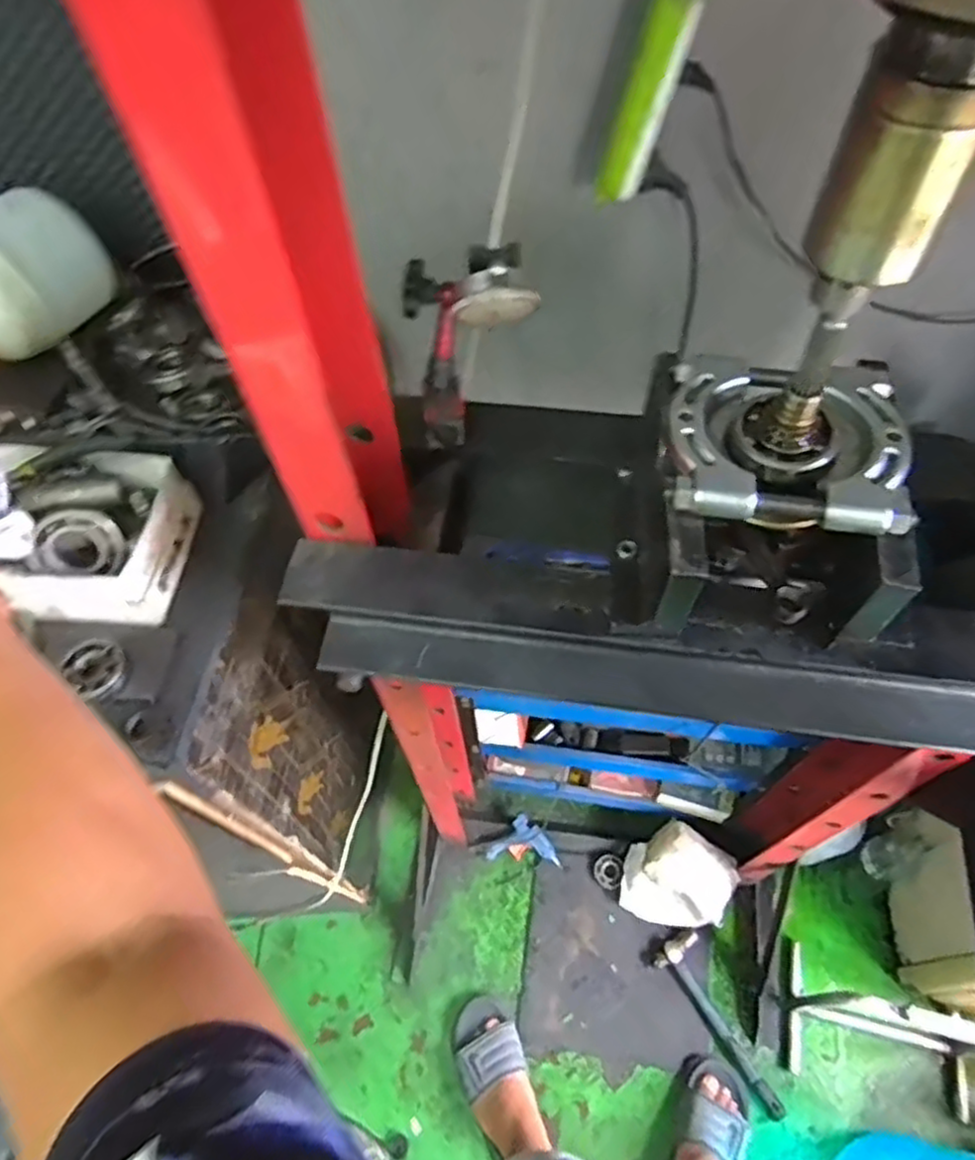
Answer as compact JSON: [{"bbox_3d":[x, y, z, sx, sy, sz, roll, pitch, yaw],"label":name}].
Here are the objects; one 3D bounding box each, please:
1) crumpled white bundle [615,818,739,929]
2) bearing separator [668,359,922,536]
[{"bbox_3d":[0.349,0.545,1.310,0.182,0.108,0.153,21,62,14],"label":"crumpled white bundle"},{"bbox_3d":[0.178,-0.086,0.431,0.136,0.020,0.119,6,59,6],"label":"bearing separator"}]

